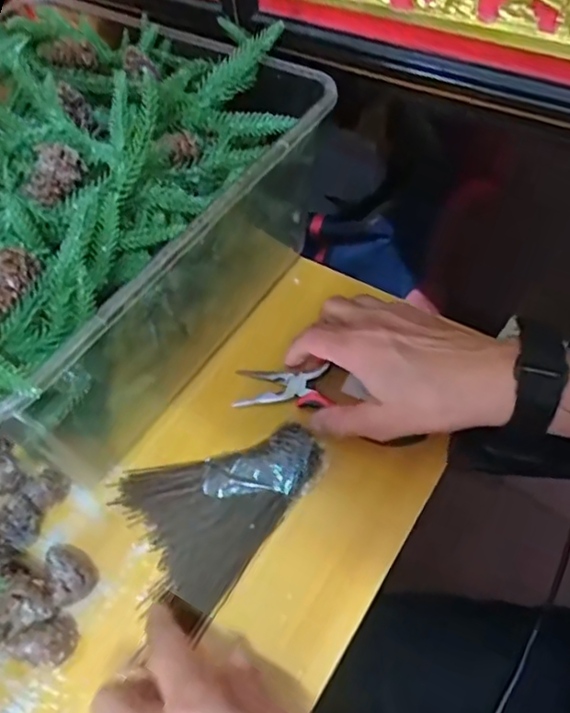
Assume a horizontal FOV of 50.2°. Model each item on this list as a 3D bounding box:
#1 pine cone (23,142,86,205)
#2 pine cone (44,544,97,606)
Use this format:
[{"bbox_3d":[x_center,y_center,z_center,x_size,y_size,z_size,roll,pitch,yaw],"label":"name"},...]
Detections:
[{"bbox_3d":[-0.120,-0.095,0.314,0.028,0.020,0.022,-7,54,0],"label":"pine cone"},{"bbox_3d":[-0.125,0.125,0.353,0.023,0.023,0.039,-33,58,-17],"label":"pine cone"}]

